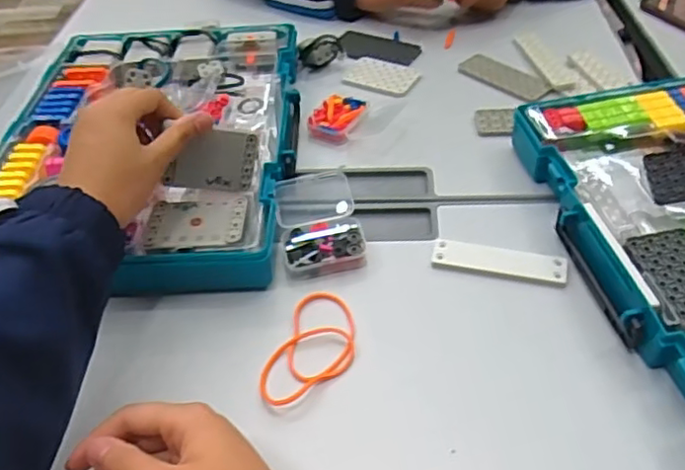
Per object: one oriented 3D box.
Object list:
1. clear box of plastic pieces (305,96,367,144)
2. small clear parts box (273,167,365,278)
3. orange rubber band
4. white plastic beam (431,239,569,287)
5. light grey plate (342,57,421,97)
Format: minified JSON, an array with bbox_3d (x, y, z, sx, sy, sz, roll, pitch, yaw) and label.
[{"bbox_3d":[-0.007,-0.117,0.634,0.046,0.020,0.062,16,50,20],"label":"clear box of plastic pieces"},{"bbox_3d":[-0.020,-0.011,0.523,0.065,0.026,0.097,-11,46,-6],"label":"small clear parts box"},{"bbox_3d":[-0.019,0.080,0.446,0.055,0.004,0.097,12,48,17],"label":"orange rubber band"},{"bbox_3d":[0.121,0.020,0.488,0.100,0.006,0.028,9,47,14],"label":"white plastic beam"},{"bbox_3d":[0.042,-0.173,0.692,0.082,0.005,0.049,23,52,25],"label":"light grey plate"}]

